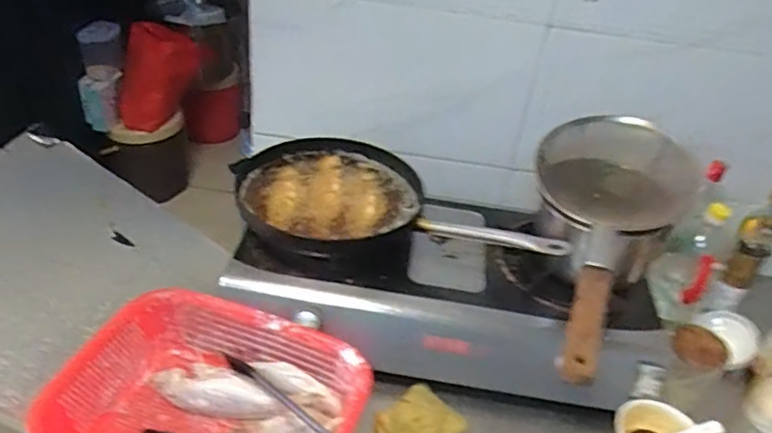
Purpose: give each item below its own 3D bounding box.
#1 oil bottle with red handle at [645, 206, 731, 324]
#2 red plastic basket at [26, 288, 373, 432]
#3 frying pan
[{"bbox_3d":[0.527,0.071,1.042,0.087,0.220,0.119,25,40,23],"label":"oil bottle with red handle"},{"bbox_3d":[-0.238,0.270,0.832,0.389,0.106,0.302,16,37,11],"label":"red plastic basket"},{"bbox_3d":[0.011,-0.043,1.036,0.539,0.074,0.325,9,36,2],"label":"frying pan"}]

